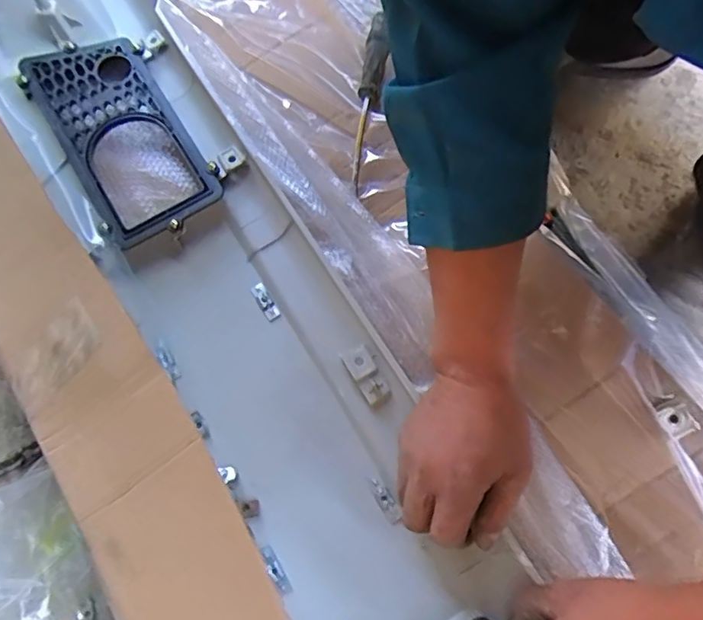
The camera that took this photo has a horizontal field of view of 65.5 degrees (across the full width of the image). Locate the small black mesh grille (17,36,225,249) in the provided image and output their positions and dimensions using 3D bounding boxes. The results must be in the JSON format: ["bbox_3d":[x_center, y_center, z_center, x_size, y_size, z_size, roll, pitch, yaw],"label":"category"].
[{"bbox_3d":[-0.250,-0.189,0.591,0.128,0.038,0.272,-33,74,-9],"label":"small black mesh grille"}]

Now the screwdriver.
[{"bbox_3d":[0.018,-0.228,0.598,0.024,0.020,0.218,7,72,3],"label":"screwdriver"}]

